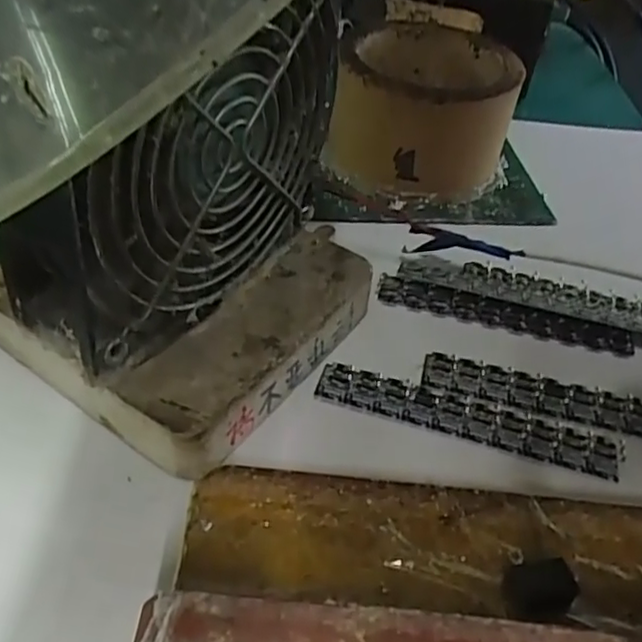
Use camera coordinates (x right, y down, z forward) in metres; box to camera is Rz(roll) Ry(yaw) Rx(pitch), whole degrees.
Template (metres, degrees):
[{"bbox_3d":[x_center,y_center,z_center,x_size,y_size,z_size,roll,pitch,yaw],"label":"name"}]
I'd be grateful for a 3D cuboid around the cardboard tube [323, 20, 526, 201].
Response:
[{"bbox_3d":[0.056,-0.113,0.345,0.088,0.063,0.097,23,45,16],"label":"cardboard tube"}]

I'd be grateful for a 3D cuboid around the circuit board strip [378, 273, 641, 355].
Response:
[{"bbox_3d":[0.079,-0.003,0.271,0.109,0.006,0.014,15,44,8],"label":"circuit board strip"}]

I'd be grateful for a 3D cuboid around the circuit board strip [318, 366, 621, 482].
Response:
[{"bbox_3d":[0.052,0.035,0.231,0.107,0.004,0.020,15,44,8],"label":"circuit board strip"}]

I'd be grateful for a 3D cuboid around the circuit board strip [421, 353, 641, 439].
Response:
[{"bbox_3d":[0.092,0.029,0.241,0.106,0.004,0.021,13,43,5],"label":"circuit board strip"}]

